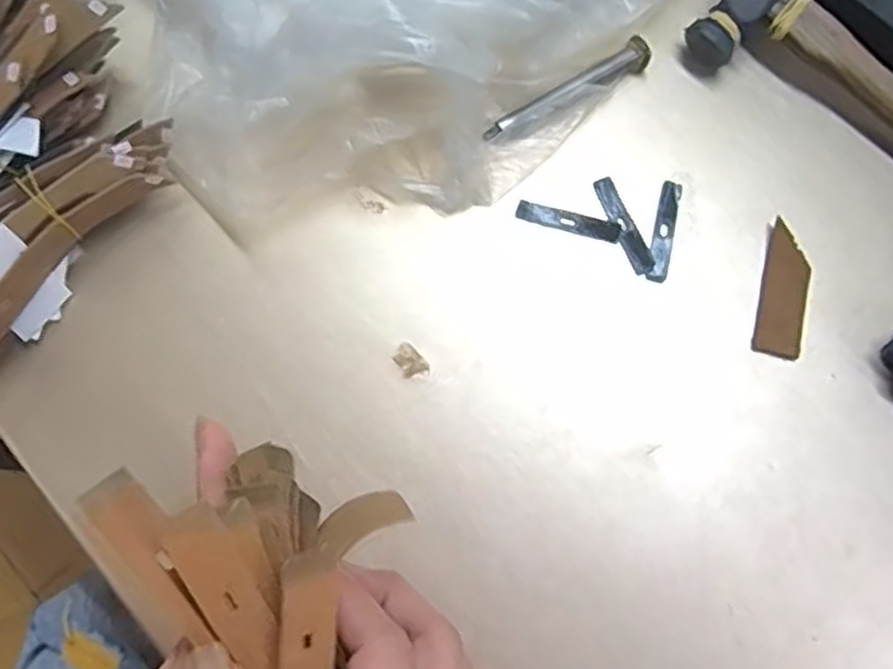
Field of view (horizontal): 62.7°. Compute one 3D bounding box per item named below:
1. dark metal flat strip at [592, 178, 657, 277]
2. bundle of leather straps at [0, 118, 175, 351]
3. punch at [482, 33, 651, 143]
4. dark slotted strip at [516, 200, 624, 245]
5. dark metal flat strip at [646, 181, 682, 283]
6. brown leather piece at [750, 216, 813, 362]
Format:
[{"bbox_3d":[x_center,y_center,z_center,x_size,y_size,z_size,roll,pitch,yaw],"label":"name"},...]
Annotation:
[{"bbox_3d":[0.089,-0.055,0.370,0.011,0.004,0.053,-24,81,-5],"label":"dark metal flat strip"},{"bbox_3d":[-0.192,-0.049,0.344,0.047,0.051,0.145,38,80,8],"label":"bundle of leather straps"},{"bbox_3d":[0.063,-0.125,0.381,0.097,0.011,0.014,-31,80,-7],"label":"punch"},{"bbox_3d":[0.062,-0.057,0.373,0.053,0.004,0.010,15,89,5],"label":"dark slotted strip"},{"bbox_3d":[0.111,-0.053,0.369,0.010,0.004,0.053,14,80,1],"label":"dark metal flat strip"},{"bbox_3d":[0.168,-0.021,0.365,0.023,0.005,0.066,14,78,3],"label":"brown leather piece"}]

